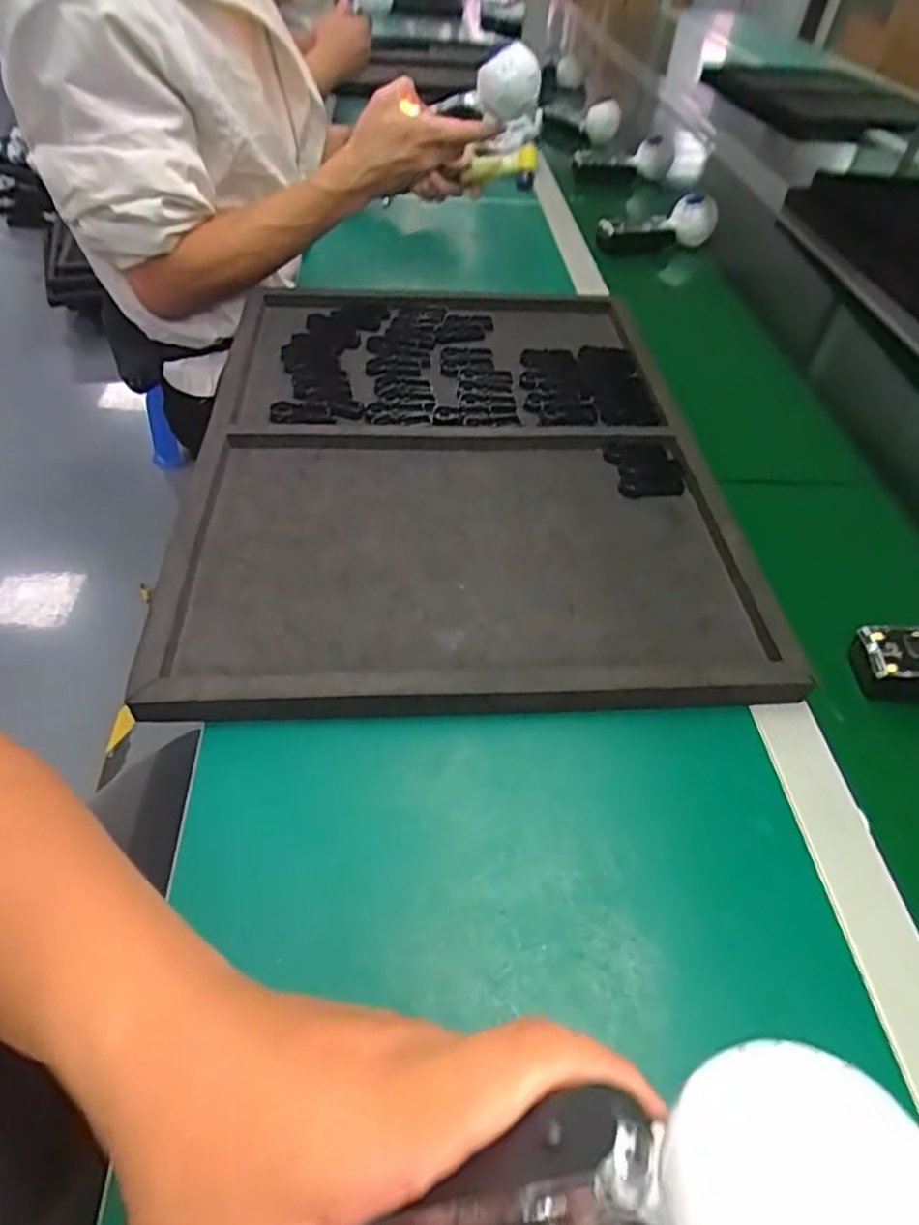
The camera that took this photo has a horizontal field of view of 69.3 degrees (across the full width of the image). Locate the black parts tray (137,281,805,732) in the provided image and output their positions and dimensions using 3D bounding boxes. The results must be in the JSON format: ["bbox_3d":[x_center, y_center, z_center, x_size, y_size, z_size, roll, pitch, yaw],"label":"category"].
[{"bbox_3d":[-0.006,-0.146,0.590,0.411,0.034,0.543,-2,48,-5],"label":"black parts tray"}]

